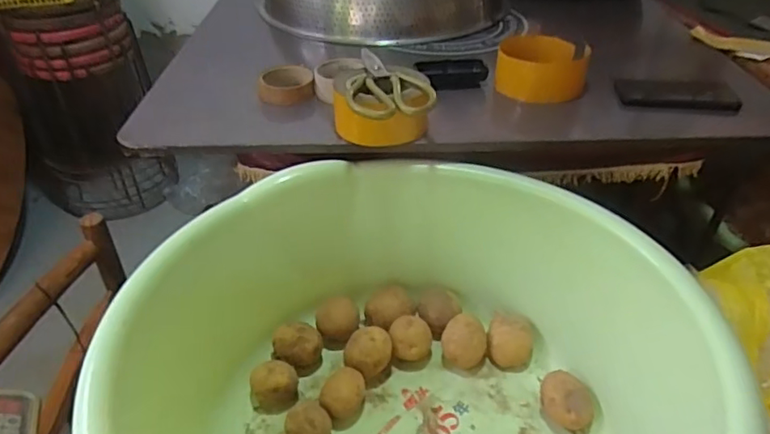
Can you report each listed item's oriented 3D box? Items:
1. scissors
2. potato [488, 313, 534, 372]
[{"bbox_3d":[0.006,-0.175,0.720,0.107,0.019,0.172,-1,38,0],"label":"scissors"},{"bbox_3d":[0.165,0.165,0.742,0.058,0.049,0.055,-1,38,0],"label":"potato"}]

